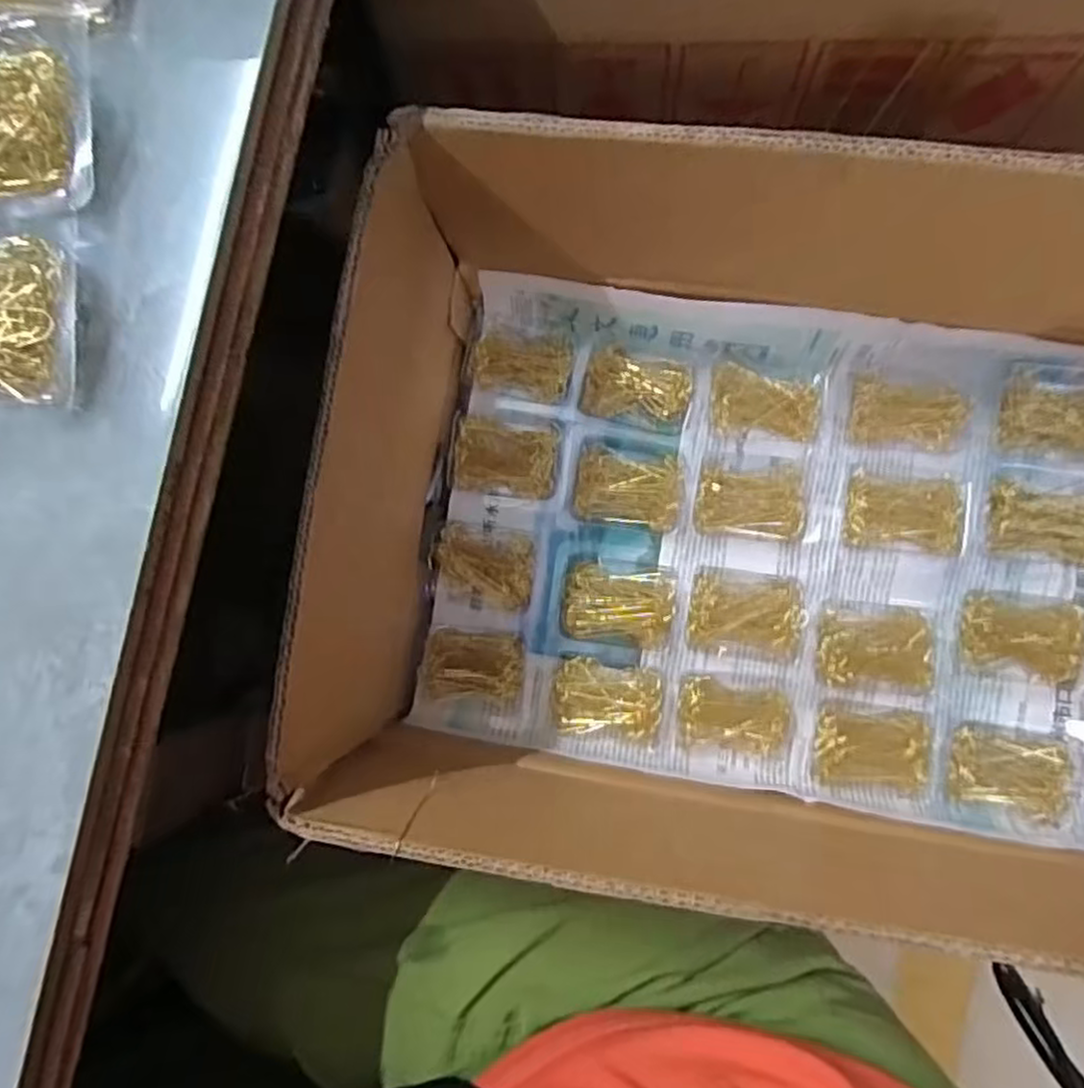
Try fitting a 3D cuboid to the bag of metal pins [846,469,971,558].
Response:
[{"bbox_3d":[0.244,-0.022,0.471,0.080,0.026,0.051,8,88,5],"label":"bag of metal pins"}]

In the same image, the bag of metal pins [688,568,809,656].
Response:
[{"bbox_3d":[0.138,0.045,0.475,0.075,0.025,0.050,5,88,5],"label":"bag of metal pins"}]

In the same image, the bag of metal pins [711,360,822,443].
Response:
[{"bbox_3d":[0.150,-0.095,0.480,0.071,0.022,0.044,8,88,5],"label":"bag of metal pins"}]

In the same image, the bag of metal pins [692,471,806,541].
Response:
[{"bbox_3d":[0.143,-0.029,0.487,0.071,0.013,0.045,5,88,5],"label":"bag of metal pins"}]

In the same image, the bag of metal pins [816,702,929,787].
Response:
[{"bbox_3d":[0.216,0.133,0.466,0.068,0.023,0.048,4,88,5],"label":"bag of metal pins"}]

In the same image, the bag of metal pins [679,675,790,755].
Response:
[{"bbox_3d":[0.129,0.117,0.473,0.075,0.022,0.046,7,88,5],"label":"bag of metal pins"}]

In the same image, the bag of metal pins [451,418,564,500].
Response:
[{"bbox_3d":[-0.025,-0.059,0.497,0.073,0.022,0.049,8,88,5],"label":"bag of metal pins"}]

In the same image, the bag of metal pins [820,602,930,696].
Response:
[{"bbox_3d":[0.220,0.069,0.468,0.074,0.027,0.057,5,88,5],"label":"bag of metal pins"}]

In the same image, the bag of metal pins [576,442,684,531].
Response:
[{"bbox_3d":[0.059,-0.039,0.486,0.071,0.017,0.049,7,88,5],"label":"bag of metal pins"}]

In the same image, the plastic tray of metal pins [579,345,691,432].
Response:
[{"bbox_3d":[0.066,-0.110,0.492,0.072,0.014,0.051,10,88,5],"label":"plastic tray of metal pins"}]

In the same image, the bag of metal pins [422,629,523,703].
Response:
[{"bbox_3d":[-0.048,0.084,0.492,0.069,0.021,0.047,1,87,5],"label":"bag of metal pins"}]

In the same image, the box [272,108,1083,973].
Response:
[{"bbox_3d":[0.213,0.011,0.387,0.622,0.210,0.393,6,88,5],"label":"box"}]

